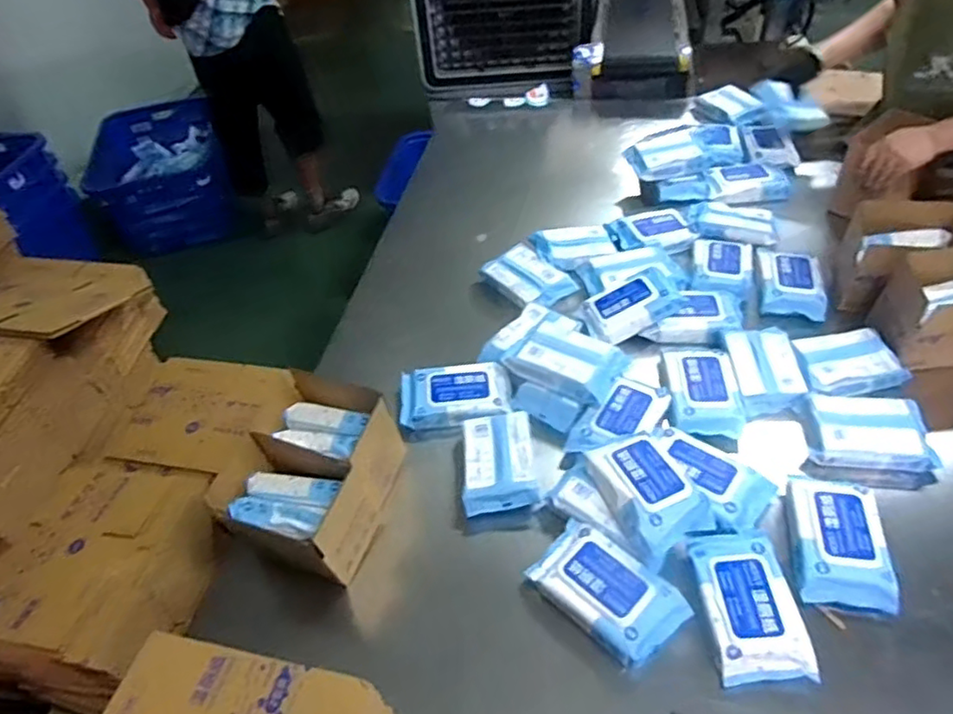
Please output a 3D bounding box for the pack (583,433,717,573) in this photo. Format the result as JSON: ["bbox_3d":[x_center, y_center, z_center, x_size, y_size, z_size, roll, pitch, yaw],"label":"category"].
[{"bbox_3d":[0.228,0.177,0.838,0.111,0.049,0.164,-17,46,-9],"label":"pack"}]

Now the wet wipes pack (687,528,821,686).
[{"bbox_3d":[0.321,0.289,0.764,0.105,0.035,0.170,-7,45,0],"label":"wet wipes pack"}]

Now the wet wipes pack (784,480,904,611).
[{"bbox_3d":[0.457,0.229,0.816,0.112,0.049,0.176,4,46,11],"label":"wet wipes pack"}]

